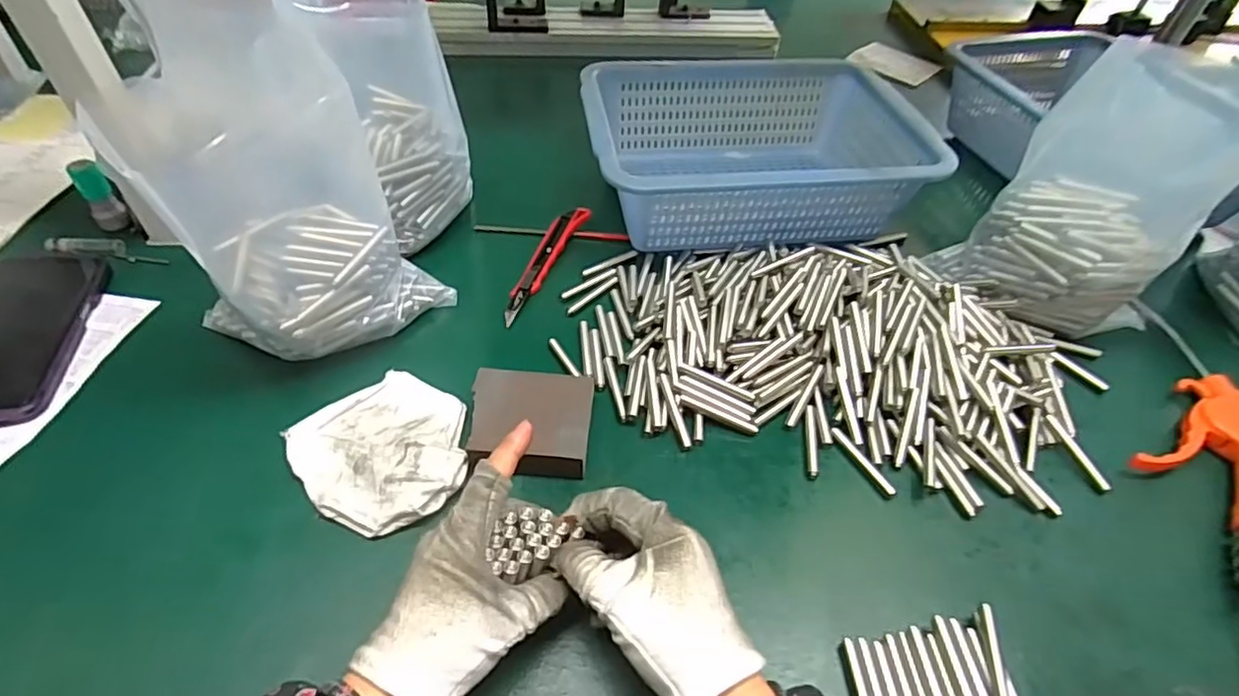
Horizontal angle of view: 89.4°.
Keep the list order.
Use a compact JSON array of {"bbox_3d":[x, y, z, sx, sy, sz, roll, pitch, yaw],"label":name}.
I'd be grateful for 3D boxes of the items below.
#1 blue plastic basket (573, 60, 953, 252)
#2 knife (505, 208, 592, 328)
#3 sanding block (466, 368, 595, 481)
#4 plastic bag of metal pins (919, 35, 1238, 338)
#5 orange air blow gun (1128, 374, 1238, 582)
[{"bbox_3d":[0.121,-0.199,0.616,0.297,0.085,0.218,-5,48,-6],"label":"blue plastic basket"},{"bbox_3d":[-0.067,-0.077,0.547,0.024,0.011,0.149,18,49,14],"label":"knife"},{"bbox_3d":[-0.060,0.052,0.422,0.079,0.025,0.076,4,47,2],"label":"sanding block"},{"bbox_3d":[0.367,-0.113,0.485,0.137,0.195,0.129,-17,50,-17],"label":"plastic bag of metal pins"},{"bbox_3d":[0.401,0.083,0.429,0.076,0.043,0.183,34,55,26],"label":"orange air blow gun"}]

